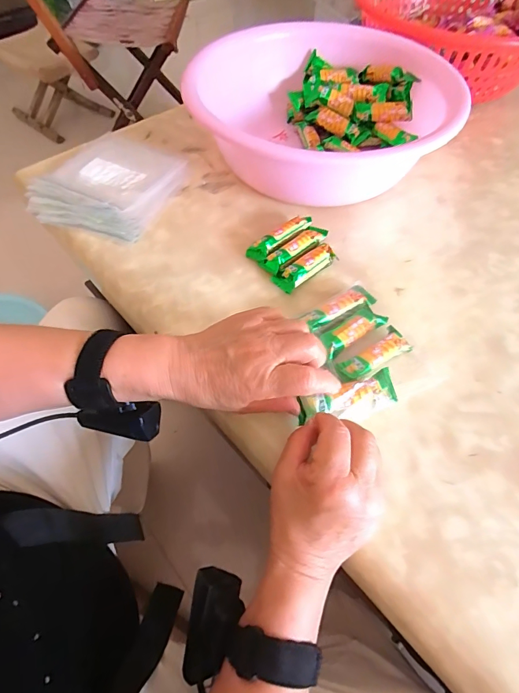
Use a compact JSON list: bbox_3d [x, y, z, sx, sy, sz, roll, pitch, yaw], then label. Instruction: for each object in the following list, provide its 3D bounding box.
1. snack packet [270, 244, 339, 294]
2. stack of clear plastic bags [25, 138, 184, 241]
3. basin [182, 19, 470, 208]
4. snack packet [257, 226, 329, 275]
[{"bbox_3d":[0.051,-0.087,0.434,0.075,0.020,0.025,-32,65,-20],"label":"snack packet"},{"bbox_3d":[-0.194,-0.221,0.510,0.164,0.022,0.182,15,59,7],"label":"stack of clear plastic bags"},{"bbox_3d":[0.077,-0.299,0.516,0.320,0.104,0.309,5,58,0],"label":"basin"},{"bbox_3d":[0.041,-0.112,0.452,0.088,0.017,0.023,-36,66,-22],"label":"snack packet"}]

